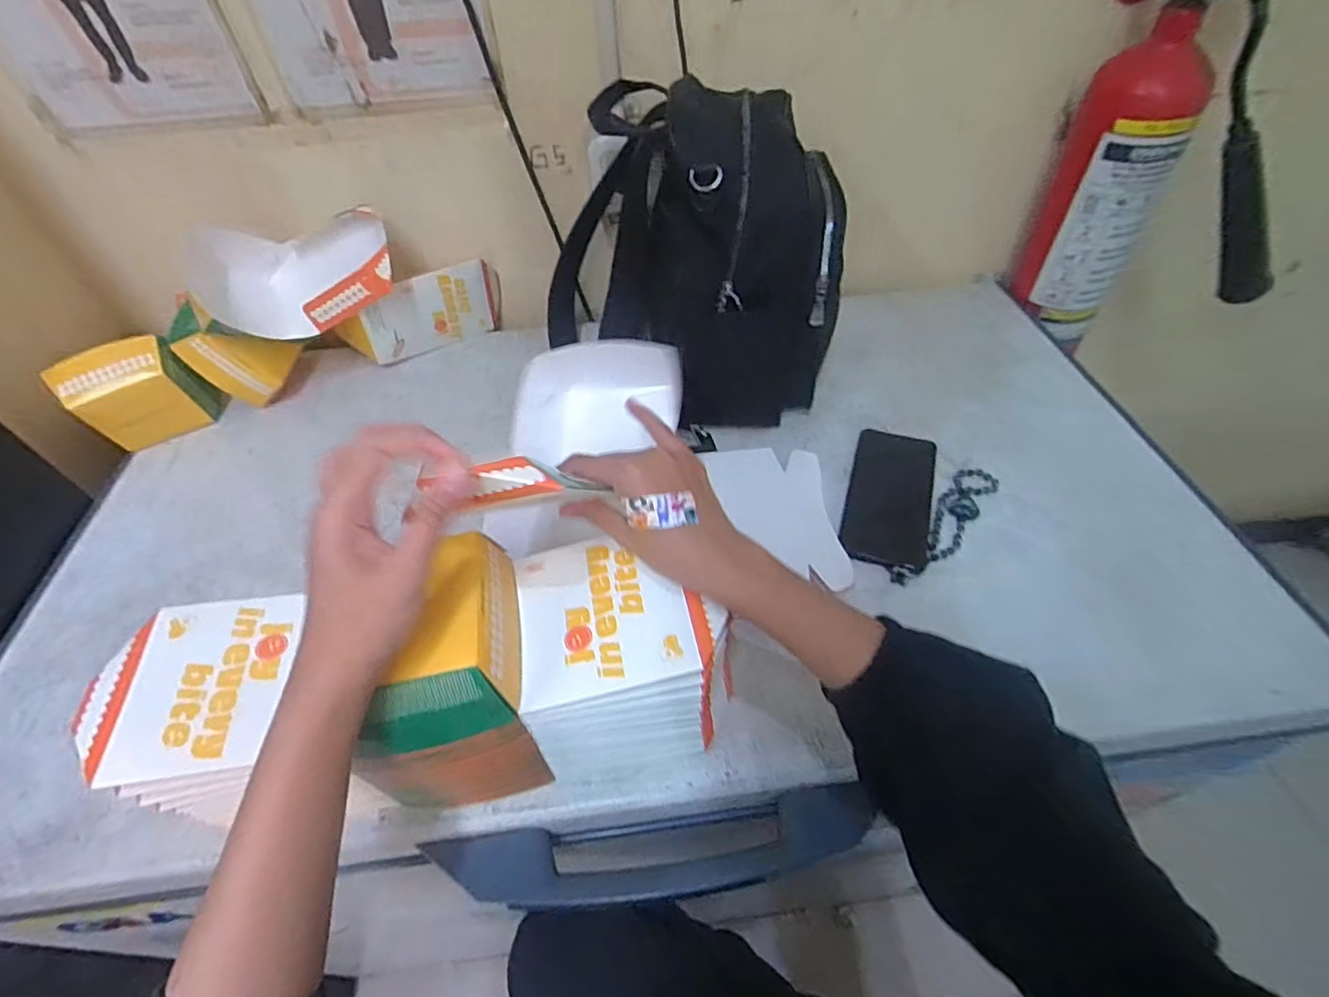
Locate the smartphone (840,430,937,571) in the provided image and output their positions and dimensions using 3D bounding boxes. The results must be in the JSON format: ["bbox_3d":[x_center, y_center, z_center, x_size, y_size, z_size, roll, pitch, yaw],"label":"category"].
[{"bbox_3d":[0.217,-0.005,0.568,0.077,0.015,0.160,14,52,14],"label":"smartphone"}]

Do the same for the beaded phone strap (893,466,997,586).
[{"bbox_3d":[0.261,0.025,0.548,0.037,0.010,0.167,32,58,25],"label":"beaded phone strap"}]

